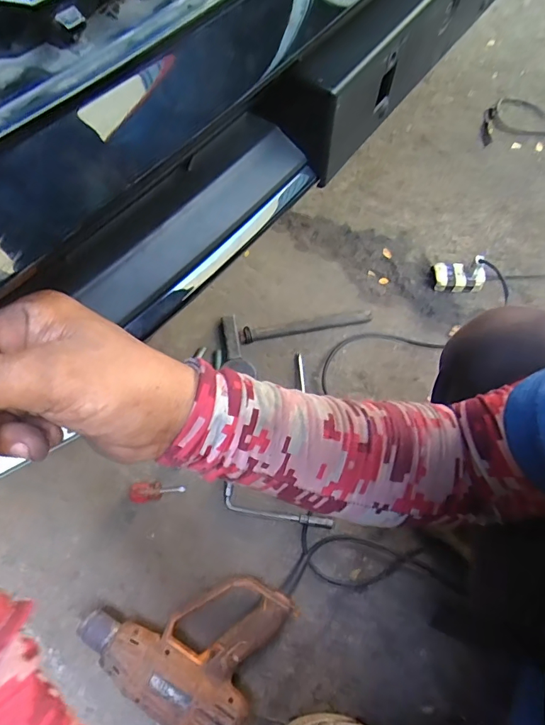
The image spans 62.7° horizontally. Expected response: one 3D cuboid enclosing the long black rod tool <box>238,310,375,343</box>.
[{"bbox_3d":[0.059,-0.062,0.773,0.224,0.015,0.027,-8,68,-5],"label":"long black rod tool"}]

